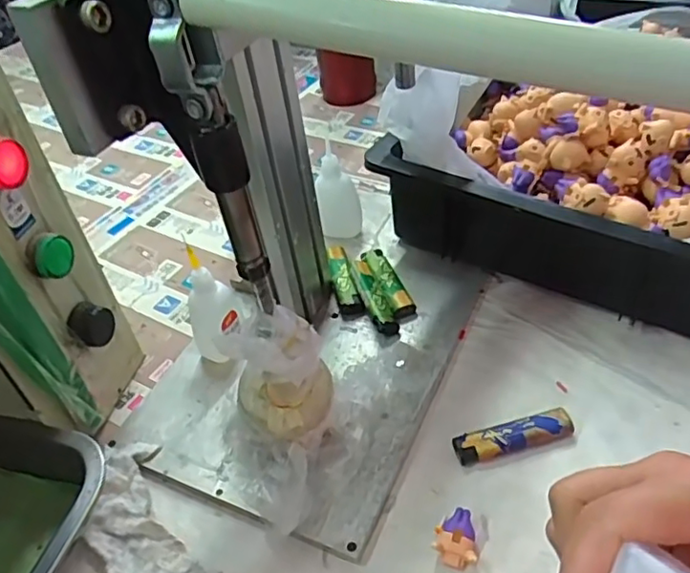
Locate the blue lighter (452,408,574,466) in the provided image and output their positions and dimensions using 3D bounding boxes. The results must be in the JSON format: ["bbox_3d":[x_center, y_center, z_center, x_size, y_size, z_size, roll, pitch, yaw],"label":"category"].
[{"bbox_3d":[0.114,0.101,0.412,0.080,0.009,0.021,-13,42,-7],"label":"blue lighter"}]

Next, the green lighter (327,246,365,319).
[{"bbox_3d":[-0.002,-0.005,0.533,0.019,0.018,0.081,-12,42,-6],"label":"green lighter"}]

